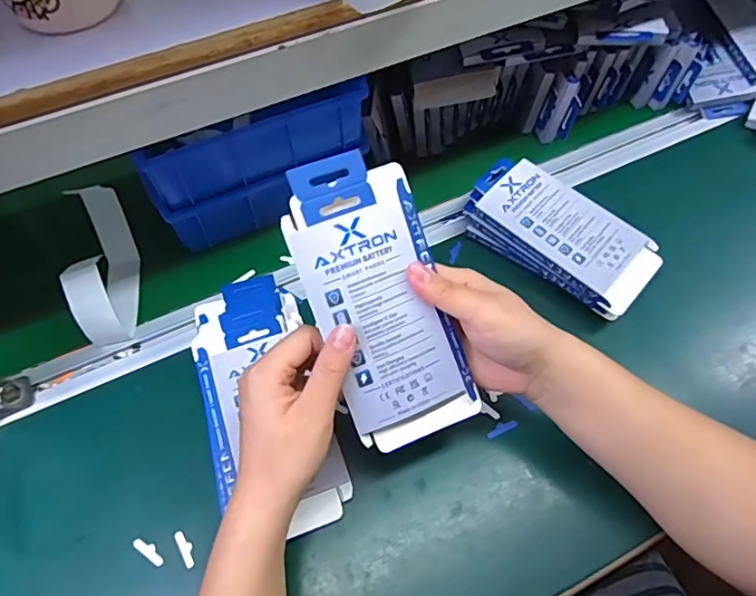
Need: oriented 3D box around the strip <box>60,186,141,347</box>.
[{"bbox_3d":[-0.241,-0.023,0.476,0.042,0.071,0.127,-8,61,-6],"label":"strip"}]

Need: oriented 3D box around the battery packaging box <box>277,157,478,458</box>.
[{"bbox_3d":[0.002,0.003,0.348,0.084,0.015,0.187,-22,98,-11],"label":"battery packaging box"}]

